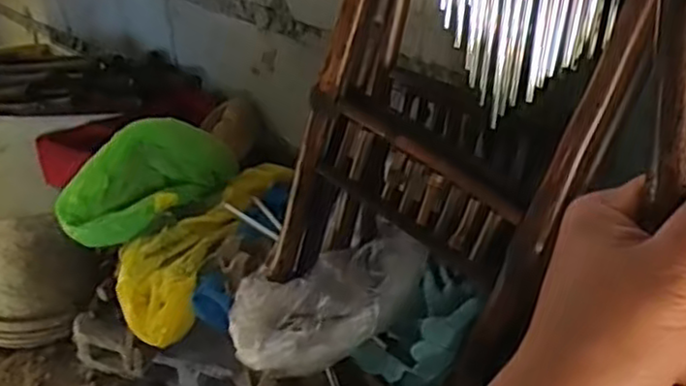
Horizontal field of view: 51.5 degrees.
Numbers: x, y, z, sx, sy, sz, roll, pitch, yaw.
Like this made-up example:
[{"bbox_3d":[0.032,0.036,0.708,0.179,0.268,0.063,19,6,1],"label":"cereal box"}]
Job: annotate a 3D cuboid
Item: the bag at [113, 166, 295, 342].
[{"bbox_3d":[-0.198,0.066,1.027,0.137,0.083,0.319,22,60,29],"label":"bag"}]

